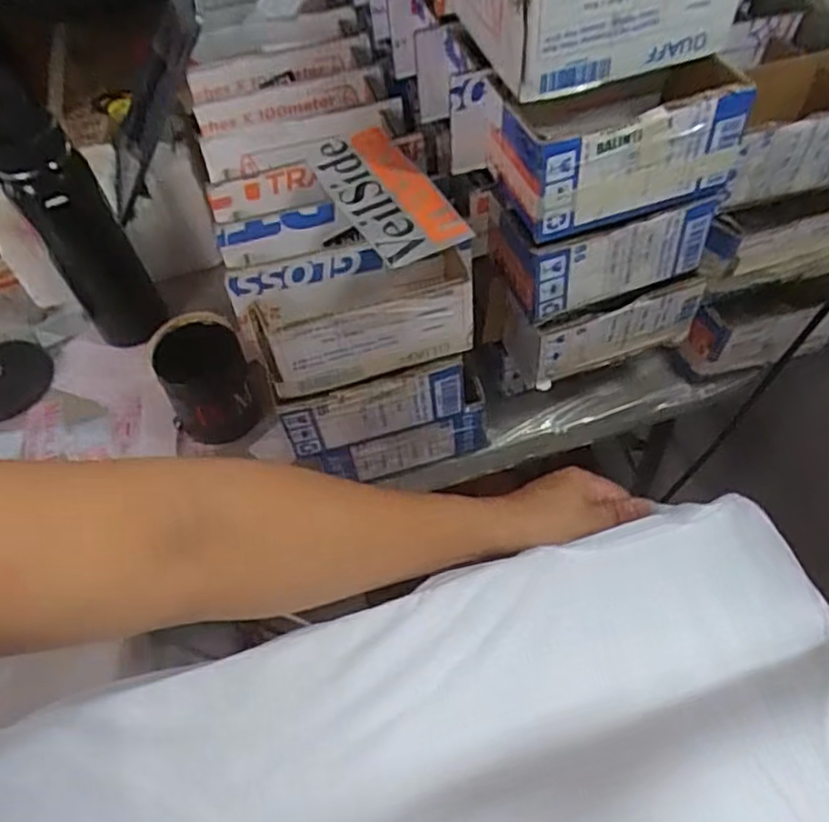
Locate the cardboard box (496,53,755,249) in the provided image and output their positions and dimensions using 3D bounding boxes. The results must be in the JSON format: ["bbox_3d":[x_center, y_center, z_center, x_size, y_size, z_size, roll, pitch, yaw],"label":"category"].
[{"bbox_3d":[0.139,-0.194,0.492,0.157,0.078,0.090,-18,54,-7],"label":"cardboard box"}]

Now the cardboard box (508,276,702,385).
[{"bbox_3d":[0.163,-0.080,0.609,0.152,0.090,0.060,-19,54,-8],"label":"cardboard box"}]

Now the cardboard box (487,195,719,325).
[{"bbox_3d":[0.145,-0.138,0.549,0.157,0.075,0.080,-15,54,-5],"label":"cardboard box"}]

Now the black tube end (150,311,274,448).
[{"bbox_3d":[-0.195,-0.036,0.678,0.088,0.103,0.086,-21,55,-9],"label":"black tube end"}]

